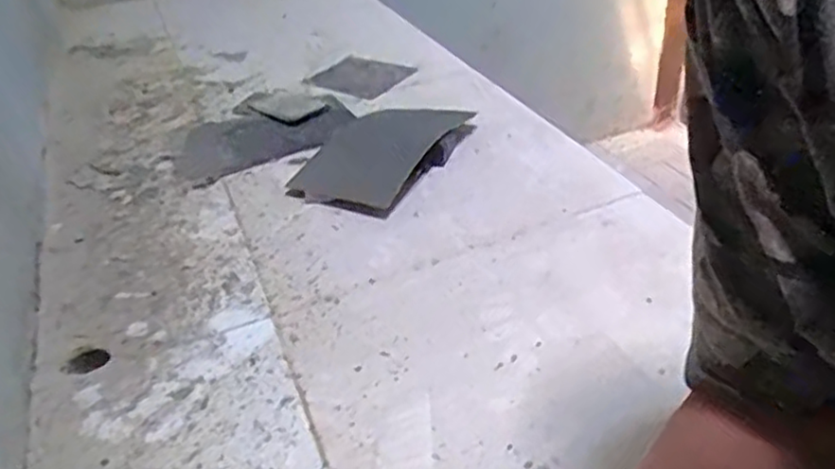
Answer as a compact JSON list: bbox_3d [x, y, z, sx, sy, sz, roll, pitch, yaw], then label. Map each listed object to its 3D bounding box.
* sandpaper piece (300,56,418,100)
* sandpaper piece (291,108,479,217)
[{"bbox_3d":[-0.094,-0.247,1.063,0.143,0.011,0.124,16,45,28],"label":"sandpaper piece"},{"bbox_3d":[-0.040,-0.107,0.836,0.148,0.027,0.246,15,41,27],"label":"sandpaper piece"}]

